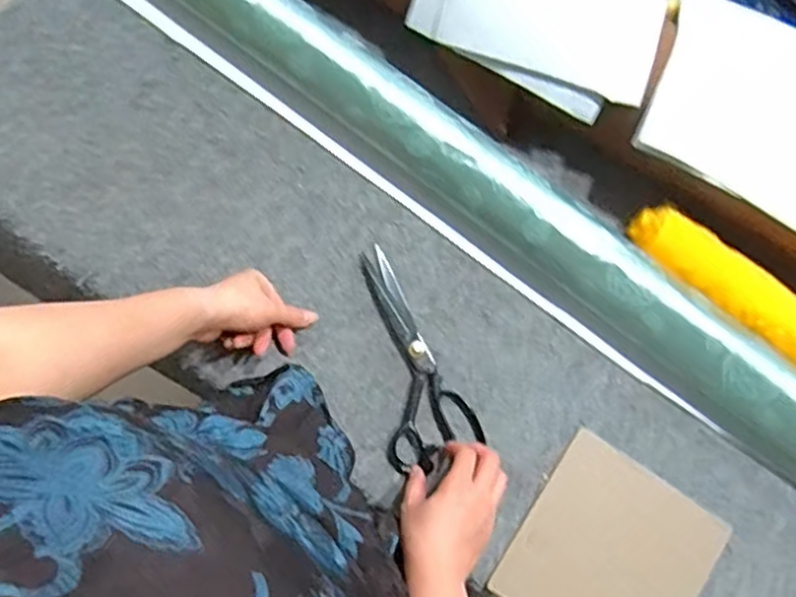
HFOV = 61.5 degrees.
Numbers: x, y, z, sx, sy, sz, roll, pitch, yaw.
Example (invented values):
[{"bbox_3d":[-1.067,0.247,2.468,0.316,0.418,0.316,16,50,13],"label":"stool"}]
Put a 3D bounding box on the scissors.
[{"bbox_3d":[0.009,0.060,0.704,0.095,0.011,0.227,-18,81,-5],"label":"scissors"}]

